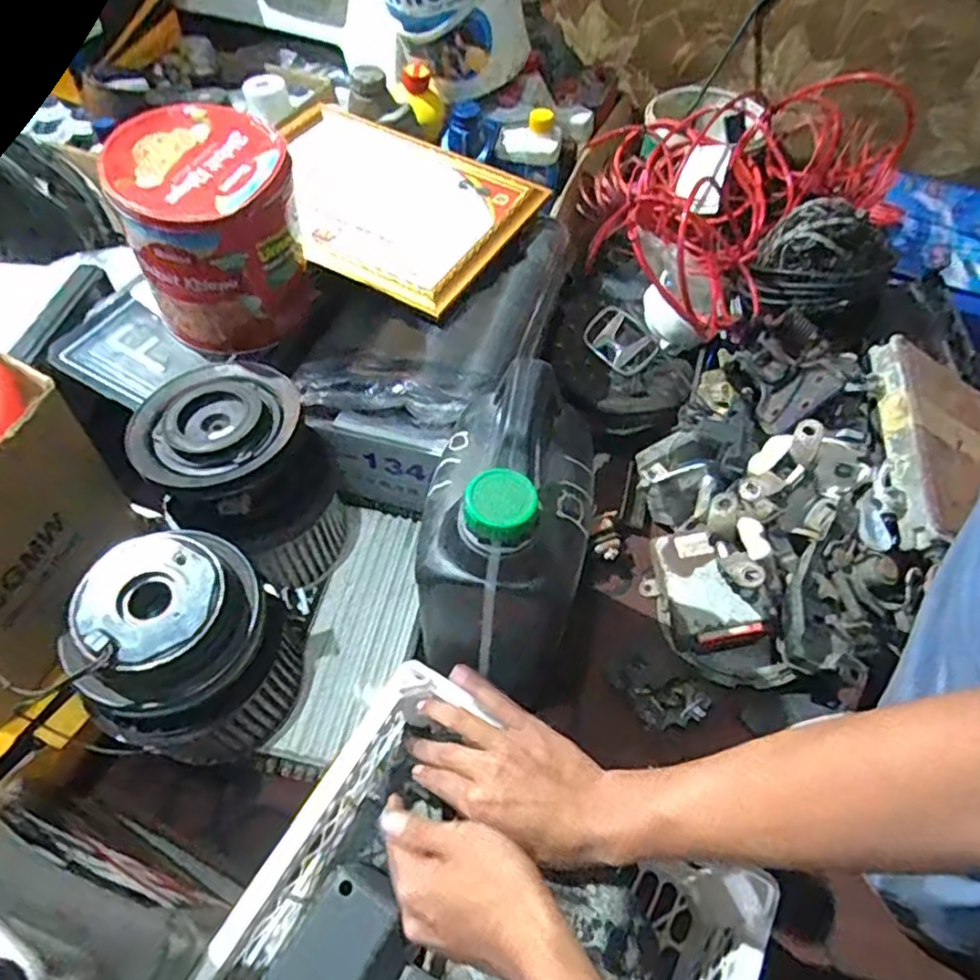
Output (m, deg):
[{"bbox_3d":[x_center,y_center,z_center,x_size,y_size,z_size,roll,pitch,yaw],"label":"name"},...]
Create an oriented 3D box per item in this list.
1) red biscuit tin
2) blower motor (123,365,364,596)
[{"bbox_3d":[-0.245,-0.233,0.606,0.145,0.156,0.136,-19,58,-15],"label":"red biscuit tin"},{"bbox_3d":[-0.222,-0.003,0.630,0.155,0.186,0.143,-19,58,-15],"label":"blower motor"}]

